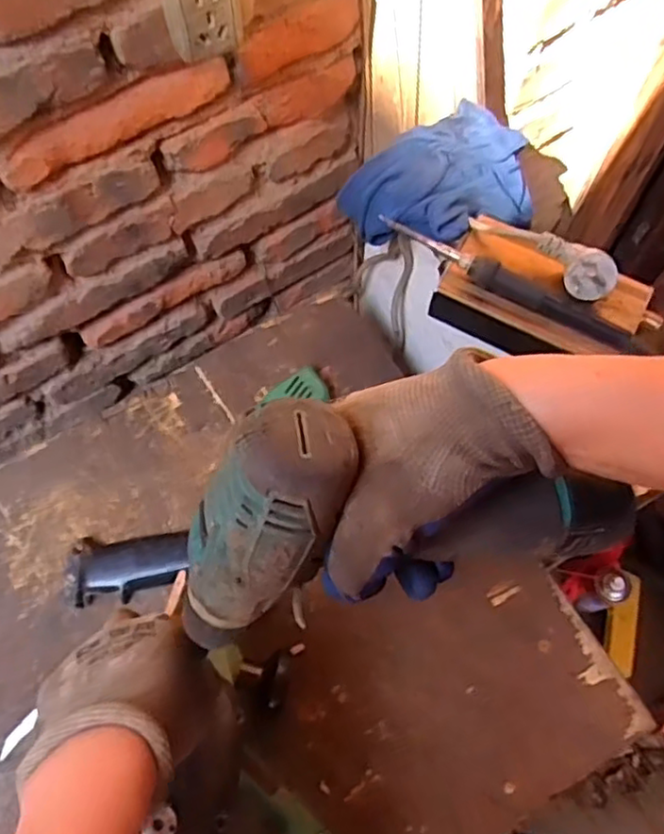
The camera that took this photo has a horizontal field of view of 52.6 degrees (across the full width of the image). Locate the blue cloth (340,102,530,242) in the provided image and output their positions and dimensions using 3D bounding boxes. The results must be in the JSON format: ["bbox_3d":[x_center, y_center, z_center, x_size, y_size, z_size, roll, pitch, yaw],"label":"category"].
[{"bbox_3d":[0.090,-0.189,0.551,0.138,0.071,0.109,-28,69,-10],"label":"blue cloth"}]

